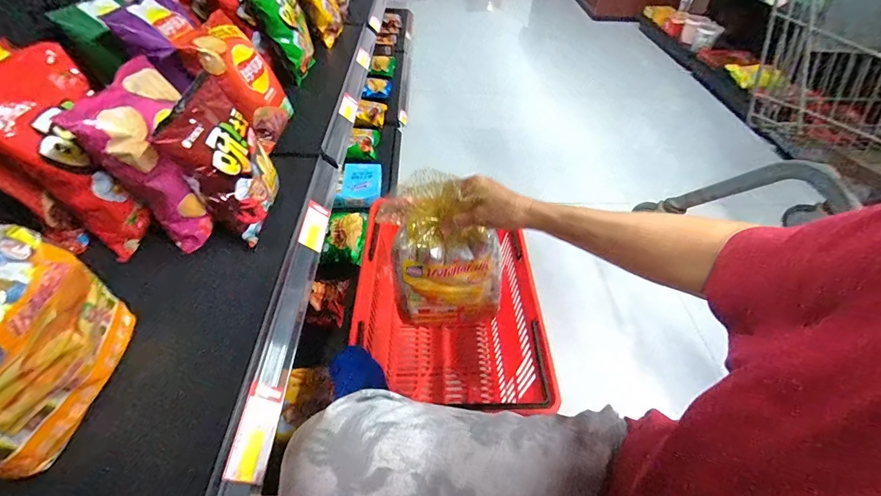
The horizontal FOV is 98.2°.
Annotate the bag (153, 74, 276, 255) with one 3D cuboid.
[{"bbox_3d":[-0.284,-0.117,0.524,0.064,0.190,0.137,-4,46,21],"label":"bag"}]

